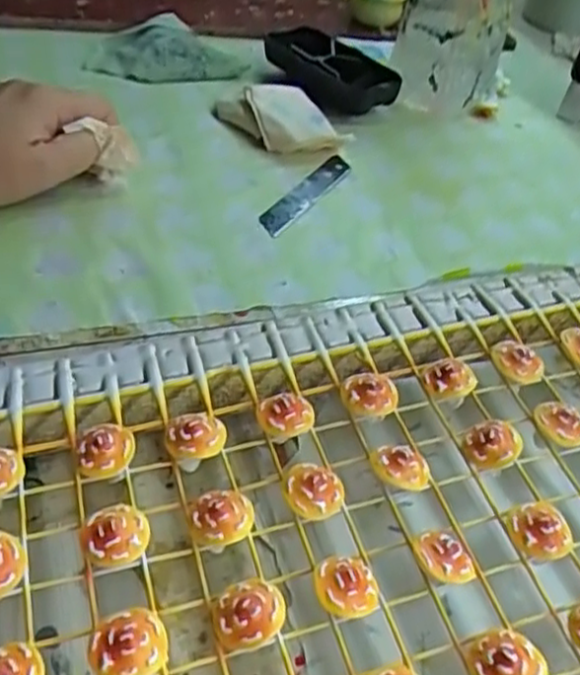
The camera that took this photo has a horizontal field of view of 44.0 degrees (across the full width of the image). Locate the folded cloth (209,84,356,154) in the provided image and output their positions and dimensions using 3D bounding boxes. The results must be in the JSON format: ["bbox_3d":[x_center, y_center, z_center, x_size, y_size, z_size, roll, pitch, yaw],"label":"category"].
[{"bbox_3d":[-0.006,-0.147,0.477,0.073,0.021,0.068,-9,46,-15],"label":"folded cloth"}]

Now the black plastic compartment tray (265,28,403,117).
[{"bbox_3d":[0.027,-0.202,0.538,0.060,0.029,0.110,-15,48,-20],"label":"black plastic compartment tray"}]

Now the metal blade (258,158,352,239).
[{"bbox_3d":[0.010,-0.087,0.432,0.017,0.006,0.099,23,45,17],"label":"metal blade"}]

